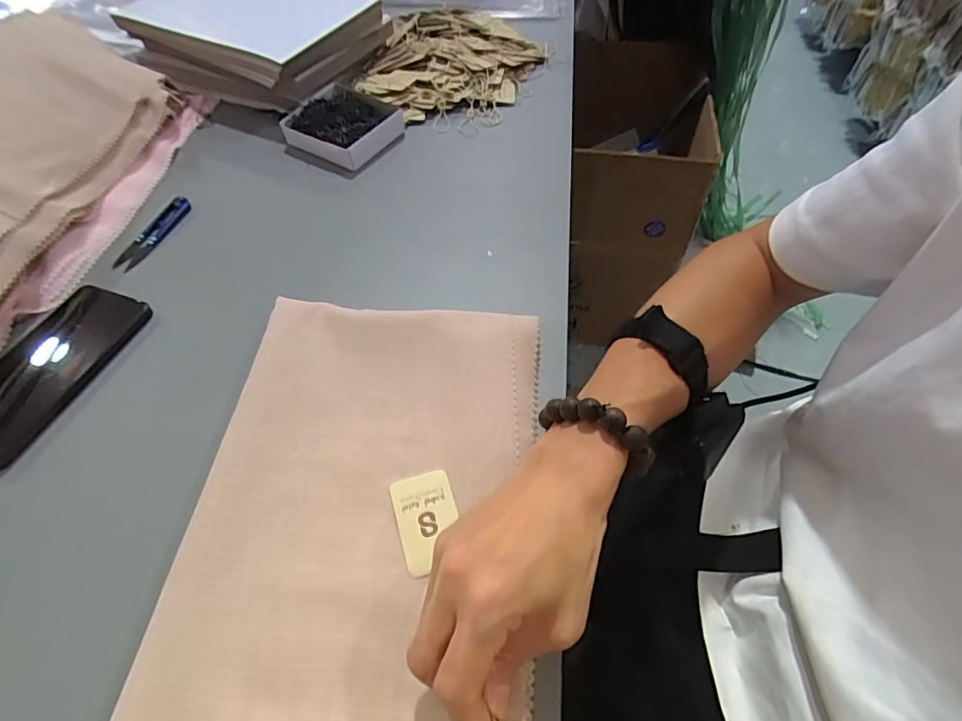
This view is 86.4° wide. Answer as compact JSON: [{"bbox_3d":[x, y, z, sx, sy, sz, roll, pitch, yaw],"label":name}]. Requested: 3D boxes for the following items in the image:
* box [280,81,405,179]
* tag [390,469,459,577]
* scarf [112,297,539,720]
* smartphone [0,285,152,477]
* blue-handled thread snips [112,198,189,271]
[{"bbox_3d":[-0.161,-0.273,0.592,0.112,0.034,0.114,24,58,17],"label":"box"},{"bbox_3d":[-0.035,0.103,0.336,0.039,0.004,0.063,-15,56,-9],"label":"tag"},{"bbox_3d":[-0.072,0.084,0.341,0.209,0.022,0.303,3,55,3],"label":"scarf"},{"bbox_3d":[-0.361,0.007,0.419,0.084,0.014,0.170,15,56,12],"label":"smartphone"},{"bbox_3d":[-0.328,-0.129,0.514,0.027,0.008,0.103,15,56,11],"label":"blue-handled thread snips"}]

